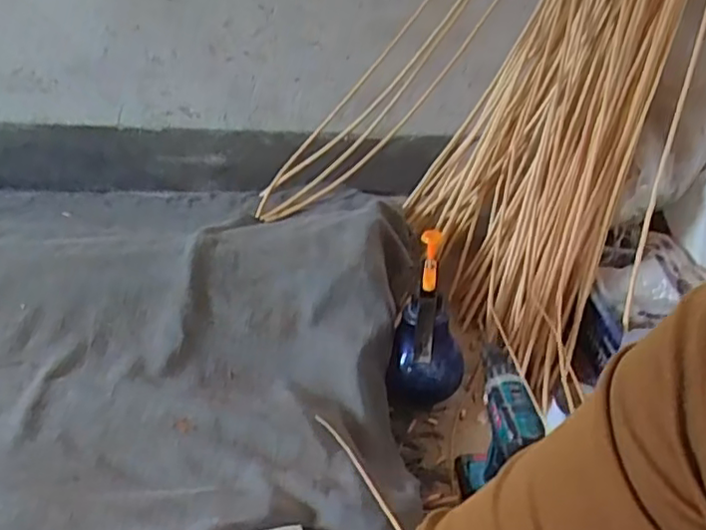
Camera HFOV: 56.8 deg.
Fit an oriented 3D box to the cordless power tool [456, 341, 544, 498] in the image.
[{"bbox_3d":[0.190,0.227,0.891,0.056,0.187,0.163,2,37,-8],"label":"cordless power tool"}]

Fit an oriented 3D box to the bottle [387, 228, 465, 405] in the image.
[{"bbox_3d":[0.124,0.101,1.024,0.101,0.297,0.102,-10,40,-23],"label":"bottle"}]

